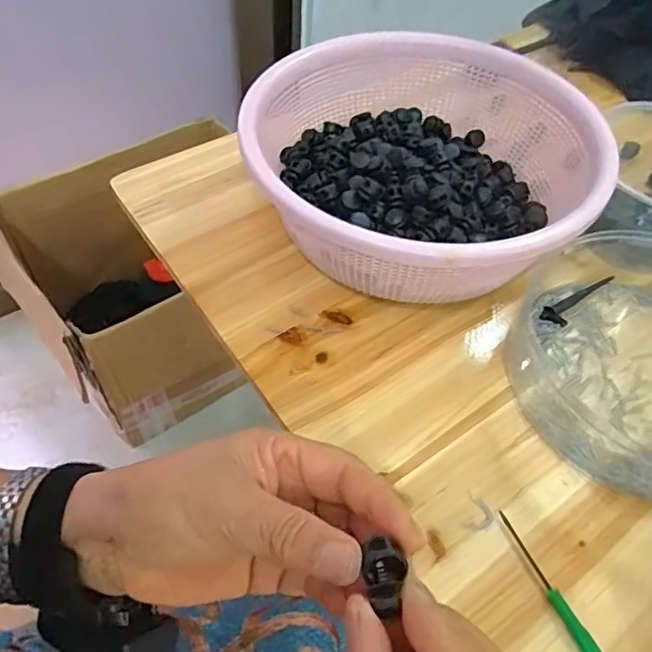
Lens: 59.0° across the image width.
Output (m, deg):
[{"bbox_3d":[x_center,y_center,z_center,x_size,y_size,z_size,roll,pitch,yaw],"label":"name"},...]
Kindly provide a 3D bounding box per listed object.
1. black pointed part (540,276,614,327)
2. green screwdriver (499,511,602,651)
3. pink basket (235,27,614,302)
[{"bbox_3d":[0.204,-0.024,0.462,0.083,0.010,0.020,-32,61,-25],"label":"black pointed part"},{"bbox_3d":[0.130,0.151,0.330,0.010,0.011,0.098,-19,56,-17],"label":"green screwdriver"},{"bbox_3d":[0.061,-0.117,0.470,0.228,0.105,0.257,-5,53,-8],"label":"pink basket"}]

